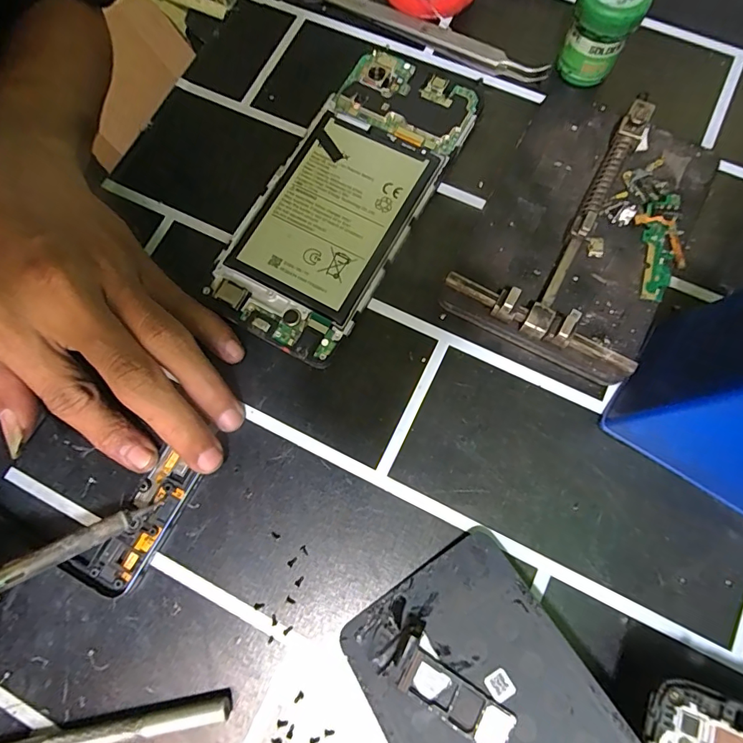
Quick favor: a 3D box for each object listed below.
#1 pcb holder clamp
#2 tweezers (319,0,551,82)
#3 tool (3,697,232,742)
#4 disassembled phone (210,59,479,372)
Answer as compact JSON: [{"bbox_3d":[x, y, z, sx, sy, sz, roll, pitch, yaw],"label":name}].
[{"bbox_3d":[0.098,-0.069,0.209,0.087,0.024,0.131,27,79,8],"label":"pcb holder clamp"},{"bbox_3d":[0.024,-0.185,0.244,0.146,0.008,0.010,30,79,9],"label":"tweezers"},{"bbox_3d":[-0.122,0.141,0.171,0.141,0.008,0.009,-12,76,-1],"label":"tool"},{"bbox_3d":[-0.013,-0.086,0.223,0.072,0.008,0.159,29,79,8],"label":"disassembled phone"}]

